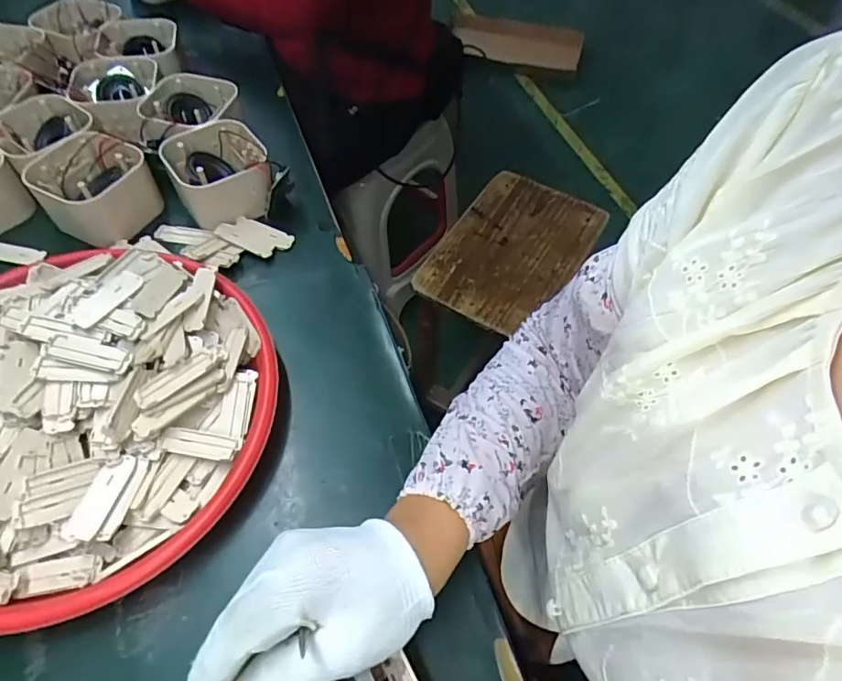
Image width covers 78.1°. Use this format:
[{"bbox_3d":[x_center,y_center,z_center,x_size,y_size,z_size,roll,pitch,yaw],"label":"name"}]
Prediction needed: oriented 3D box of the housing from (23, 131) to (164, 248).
[{"bbox_3d":[-0.314,-0.149,0.504,0.099,0.052,0.110,-36,65,-22],"label":"housing"}]

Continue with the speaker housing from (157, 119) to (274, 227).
[{"bbox_3d":[-0.202,-0.170,0.525,0.093,0.057,0.102,-22,60,-15],"label":"speaker housing"}]

